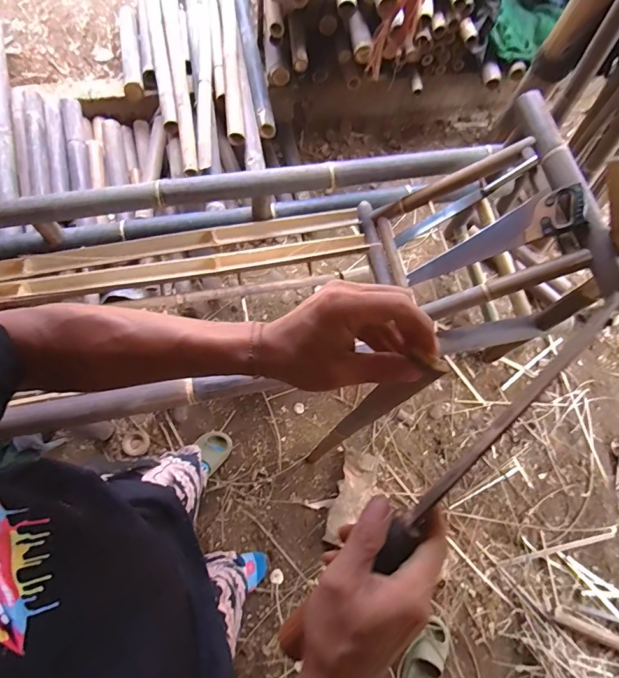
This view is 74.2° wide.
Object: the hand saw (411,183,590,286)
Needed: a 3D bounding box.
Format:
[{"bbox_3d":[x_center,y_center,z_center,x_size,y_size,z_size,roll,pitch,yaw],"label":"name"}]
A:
[{"bbox_3d":[0.497,-0.264,1.132,0.464,0.032,0.117,-25,68,29],"label":"hand saw"}]

